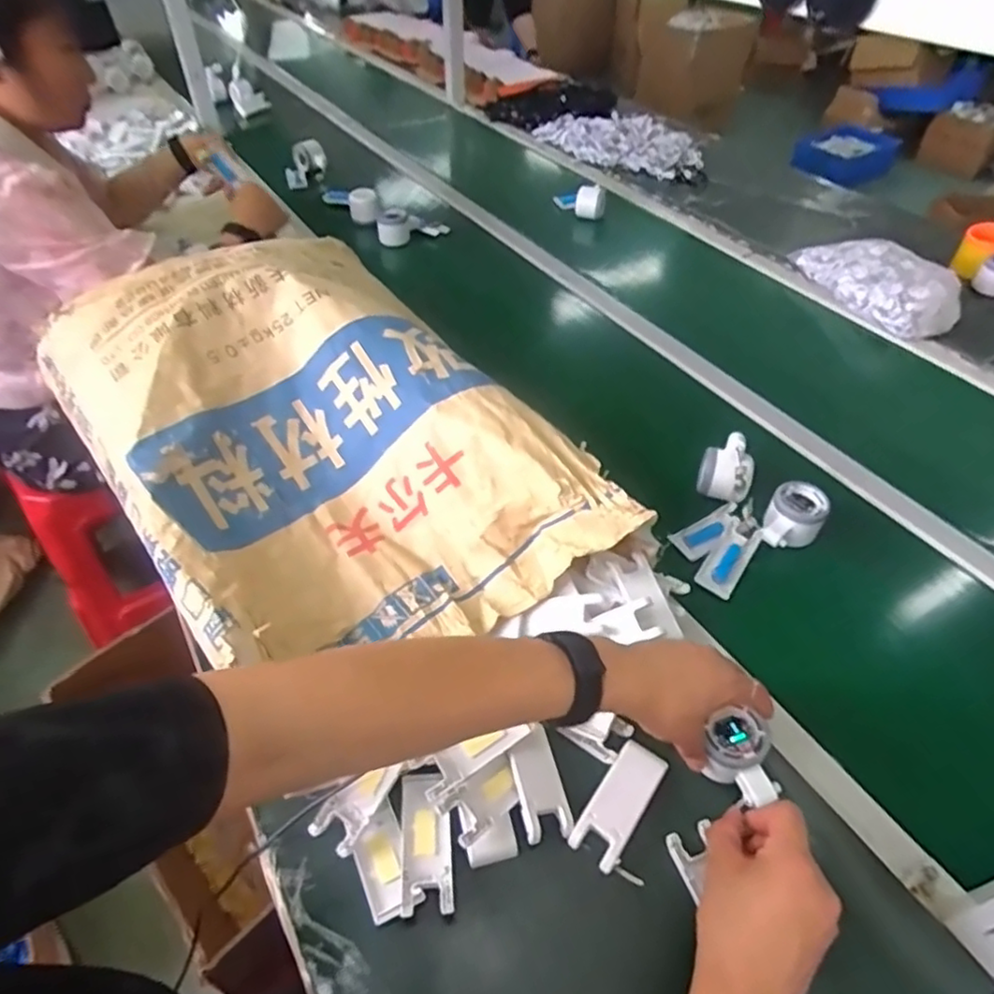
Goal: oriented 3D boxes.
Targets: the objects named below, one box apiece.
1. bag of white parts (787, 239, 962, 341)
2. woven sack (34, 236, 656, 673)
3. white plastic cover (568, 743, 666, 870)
[{"bbox_3d":[0.655,-0.371,1.107,0.145,0.074,0.290,-9,47,-9],"label":"bag of white parts"},{"bbox_3d":[-0.214,-0.083,0.705,0.390,0.157,0.653,-27,52,-24],"label":"woven sack"},{"bbox_3d":[0.101,0.250,0.530,0.039,0.011,0.100,28,52,25],"label":"white plastic cover"}]

